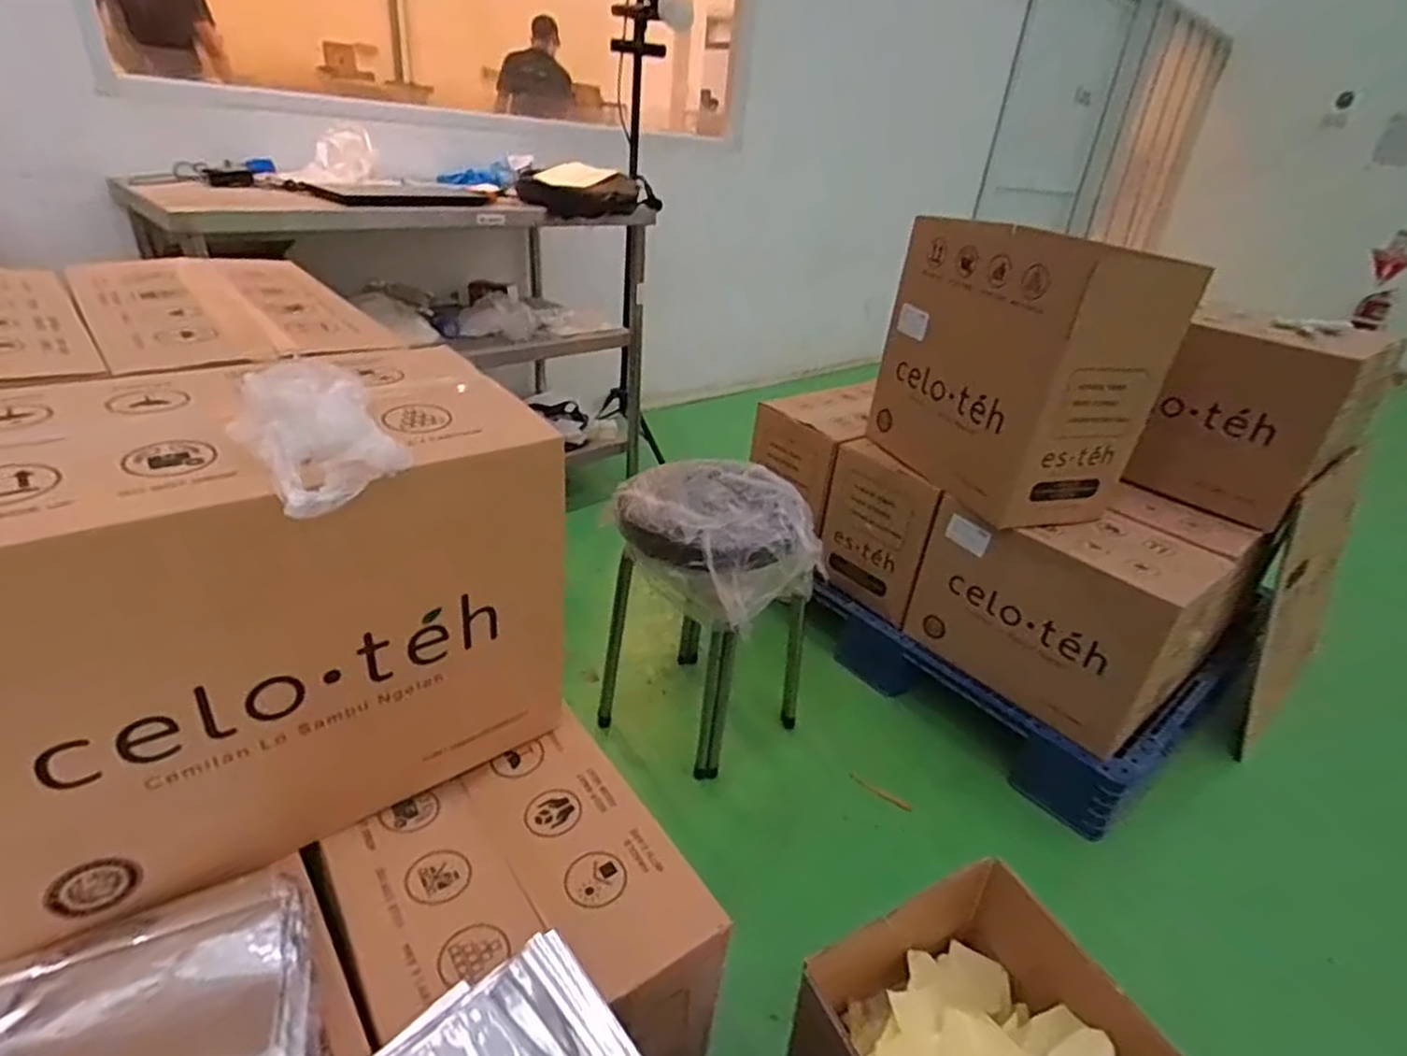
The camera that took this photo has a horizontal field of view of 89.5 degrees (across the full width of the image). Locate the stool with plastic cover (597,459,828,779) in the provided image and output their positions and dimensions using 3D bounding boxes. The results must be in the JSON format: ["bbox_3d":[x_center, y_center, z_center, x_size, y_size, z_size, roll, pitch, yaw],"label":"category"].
[{"bbox_3d":[0.003,0.160,1.339,0.321,0.502,0.298,27,35,31],"label":"stool with plastic cover"}]

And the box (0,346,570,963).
[{"bbox_3d":[-0.364,0.067,0.609,0.447,0.331,0.260,-15,36,-33],"label":"box"}]

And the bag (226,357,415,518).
[{"bbox_3d":[-0.264,-0.069,0.494,0.100,0.067,0.131,-21,40,-39],"label":"bag"}]

